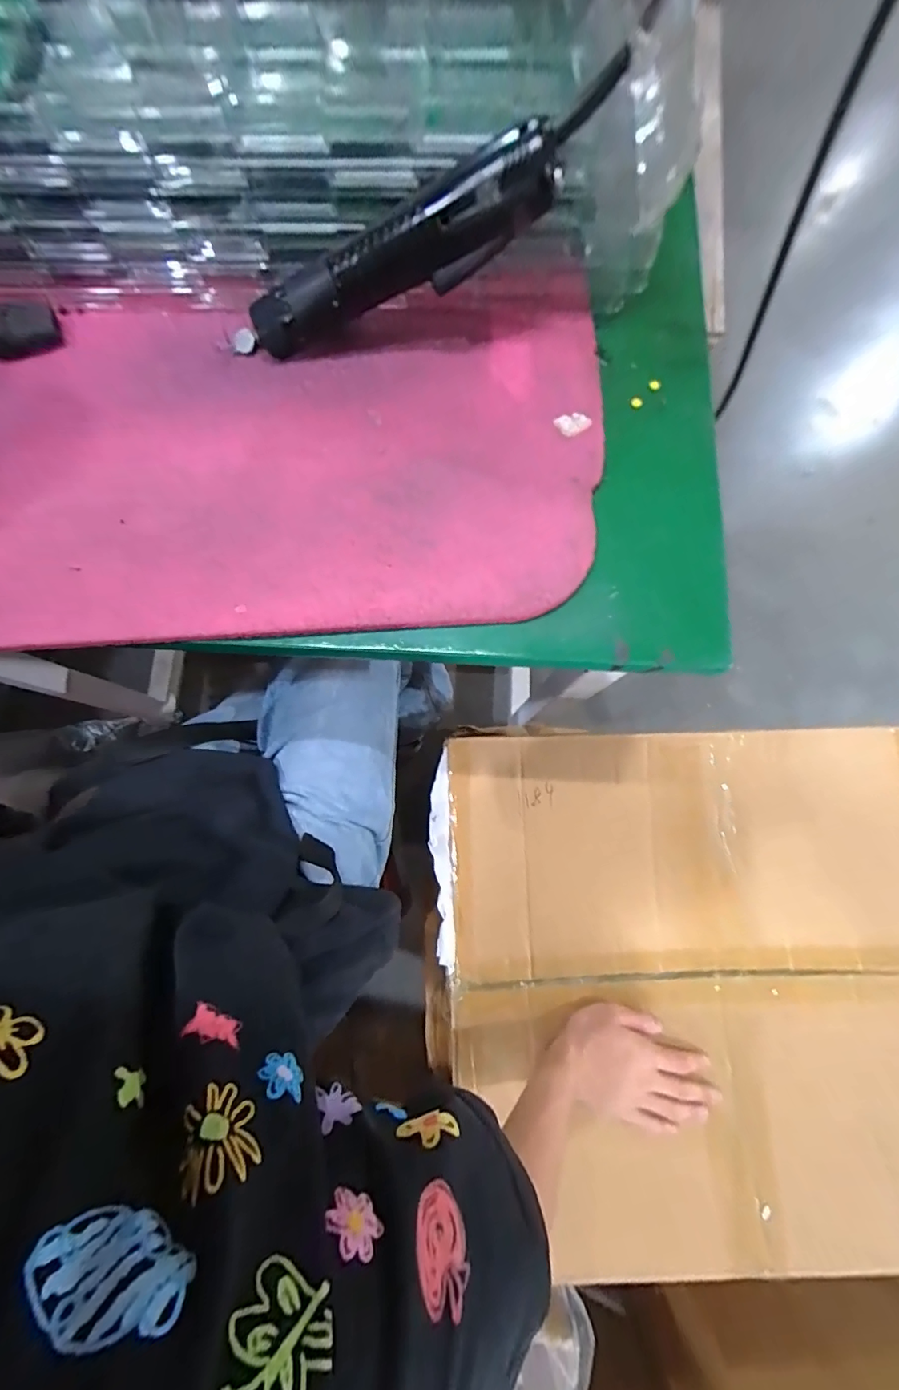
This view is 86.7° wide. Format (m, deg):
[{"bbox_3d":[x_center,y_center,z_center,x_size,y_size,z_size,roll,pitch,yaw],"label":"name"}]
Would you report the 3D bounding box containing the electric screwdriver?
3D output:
[{"bbox_3d":[-0.043,-0.259,0.291,0.218,0.037,0.028,-9,78,23],"label":"electric screwdriver"}]

